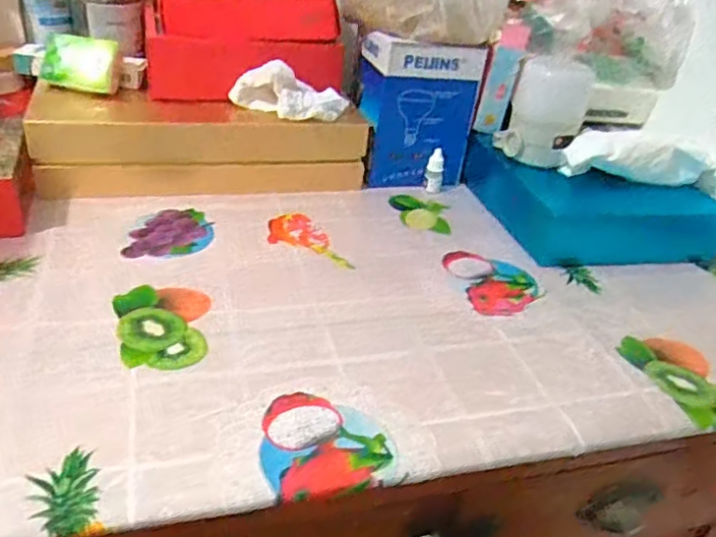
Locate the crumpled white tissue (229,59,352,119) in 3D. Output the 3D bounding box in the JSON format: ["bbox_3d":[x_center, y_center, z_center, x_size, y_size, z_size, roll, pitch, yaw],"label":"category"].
[{"bbox_3d":[-0.073,-0.198,0.685,0.131,0.051,0.056,-1,34,-16],"label":"crumpled white tissue"}]

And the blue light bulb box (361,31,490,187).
[{"bbox_3d":[0.068,-0.193,0.749,0.132,0.166,0.086,-5,34,-18],"label":"blue light bulb box"}]

